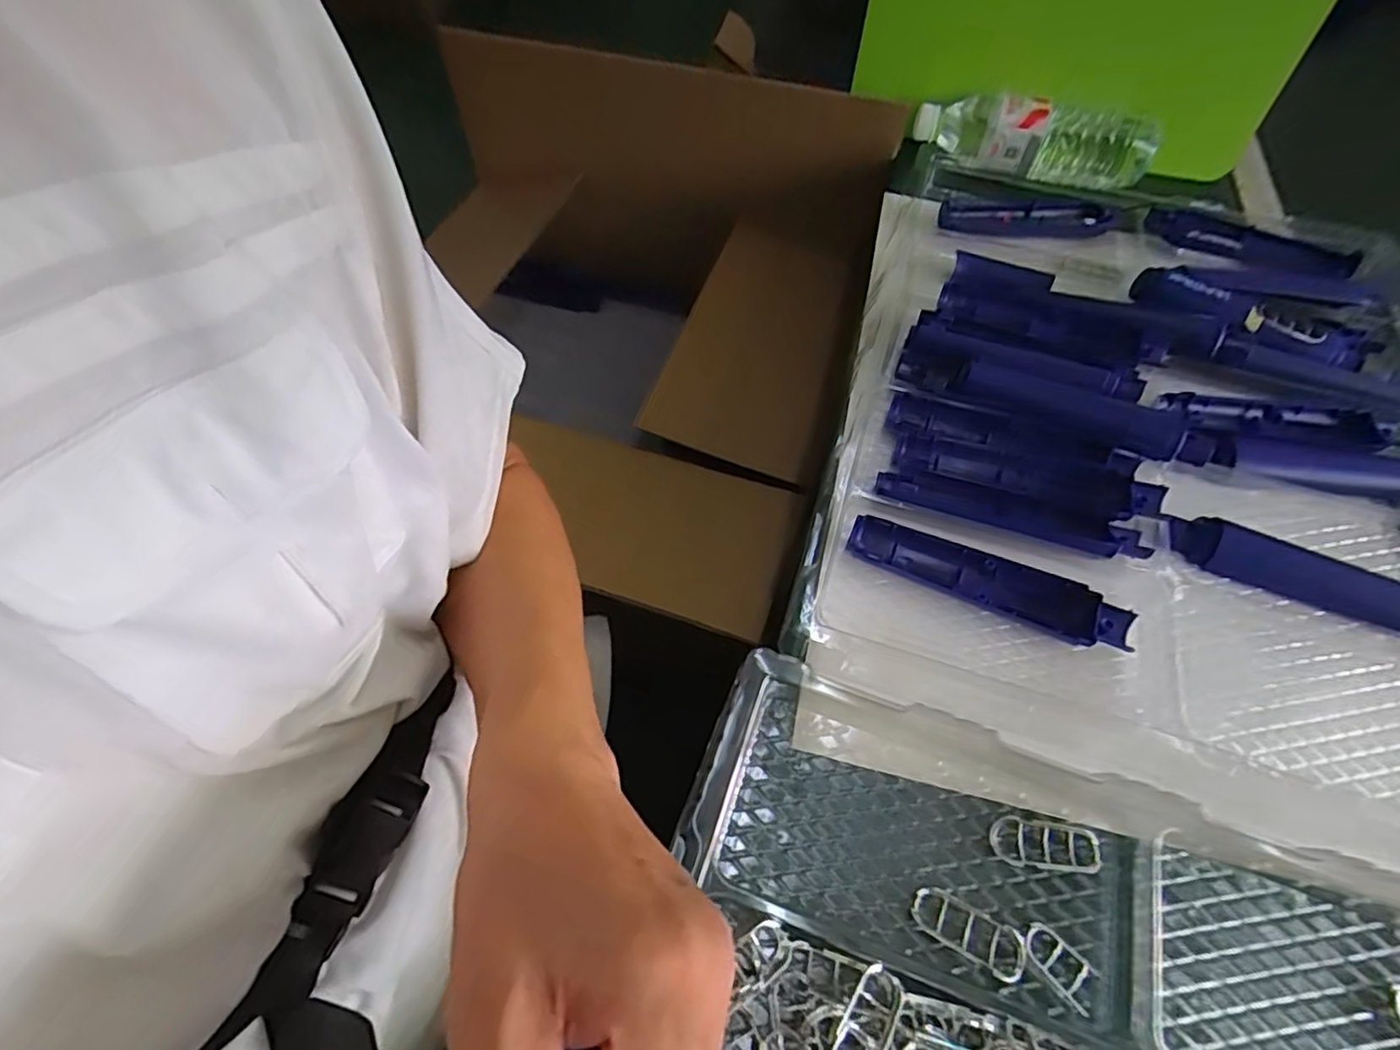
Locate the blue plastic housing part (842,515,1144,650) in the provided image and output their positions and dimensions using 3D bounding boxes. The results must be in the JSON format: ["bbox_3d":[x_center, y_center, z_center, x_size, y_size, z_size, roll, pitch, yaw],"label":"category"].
[{"bbox_3d":[0.175,0.035,0.402,0.165,0.018,0.036,24,61,13],"label":"blue plastic housing part"}]

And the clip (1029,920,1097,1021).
[{"bbox_3d":[0.168,0.205,0.300,0.020,0.006,0.035,-39,66,-22],"label":"clip"}]

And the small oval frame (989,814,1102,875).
[{"bbox_3d":[0.173,0.162,0.326,0.054,0.009,0.022,10,58,5],"label":"small oval frame"}]

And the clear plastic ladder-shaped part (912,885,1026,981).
[{"bbox_3d":[0.127,0.193,0.305,0.051,0.009,0.021,24,61,14],"label":"clear plastic ladder-shaped part"}]

